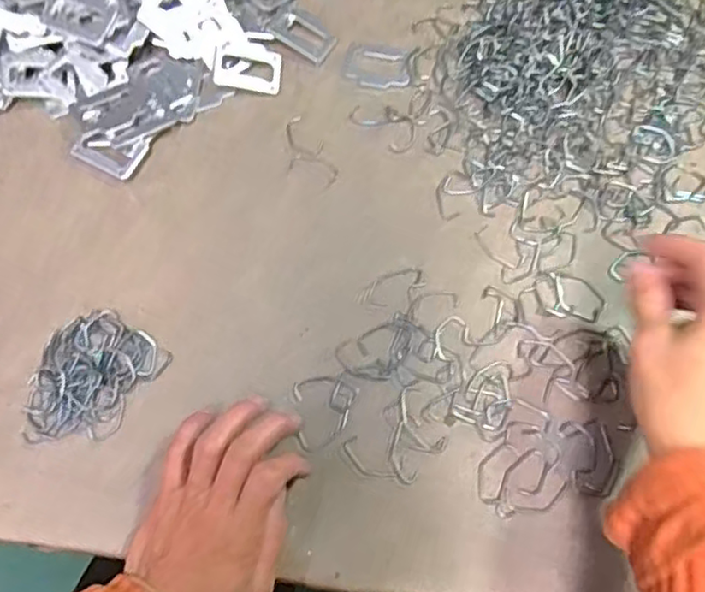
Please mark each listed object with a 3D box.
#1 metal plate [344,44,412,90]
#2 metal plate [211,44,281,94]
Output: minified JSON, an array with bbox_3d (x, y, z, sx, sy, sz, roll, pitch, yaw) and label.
[{"bbox_3d":[0.020,-0.177,0.502,0.051,0.004,0.038,10,69,4],"label":"metal plate"},{"bbox_3d":[-0.079,-0.172,0.495,0.050,0.004,0.034,7,78,-10],"label":"metal plate"}]

